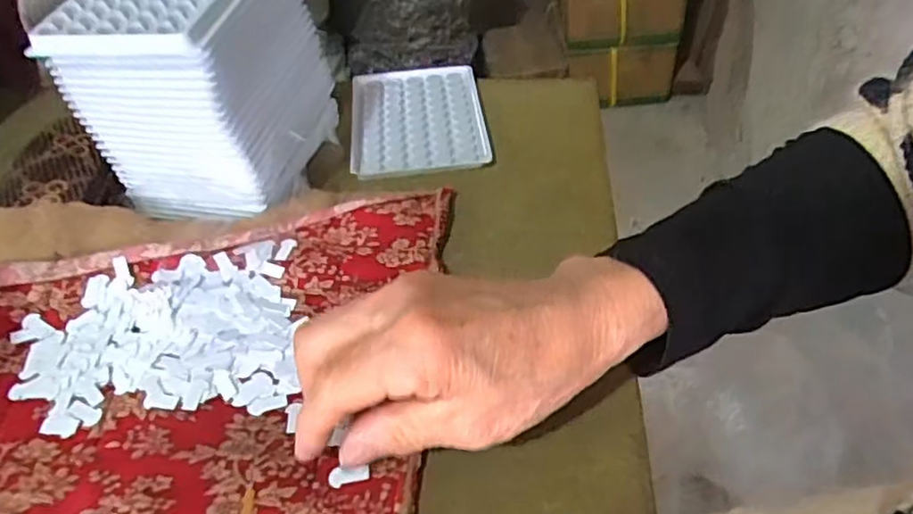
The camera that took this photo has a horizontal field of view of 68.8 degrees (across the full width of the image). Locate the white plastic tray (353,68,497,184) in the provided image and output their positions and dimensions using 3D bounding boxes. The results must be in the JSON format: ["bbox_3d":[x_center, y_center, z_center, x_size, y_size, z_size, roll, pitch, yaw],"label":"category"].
[{"bbox_3d":[-0.028,-0.102,0.488,0.096,0.008,0.129,-7,44,-2],"label":"white plastic tray"}]

